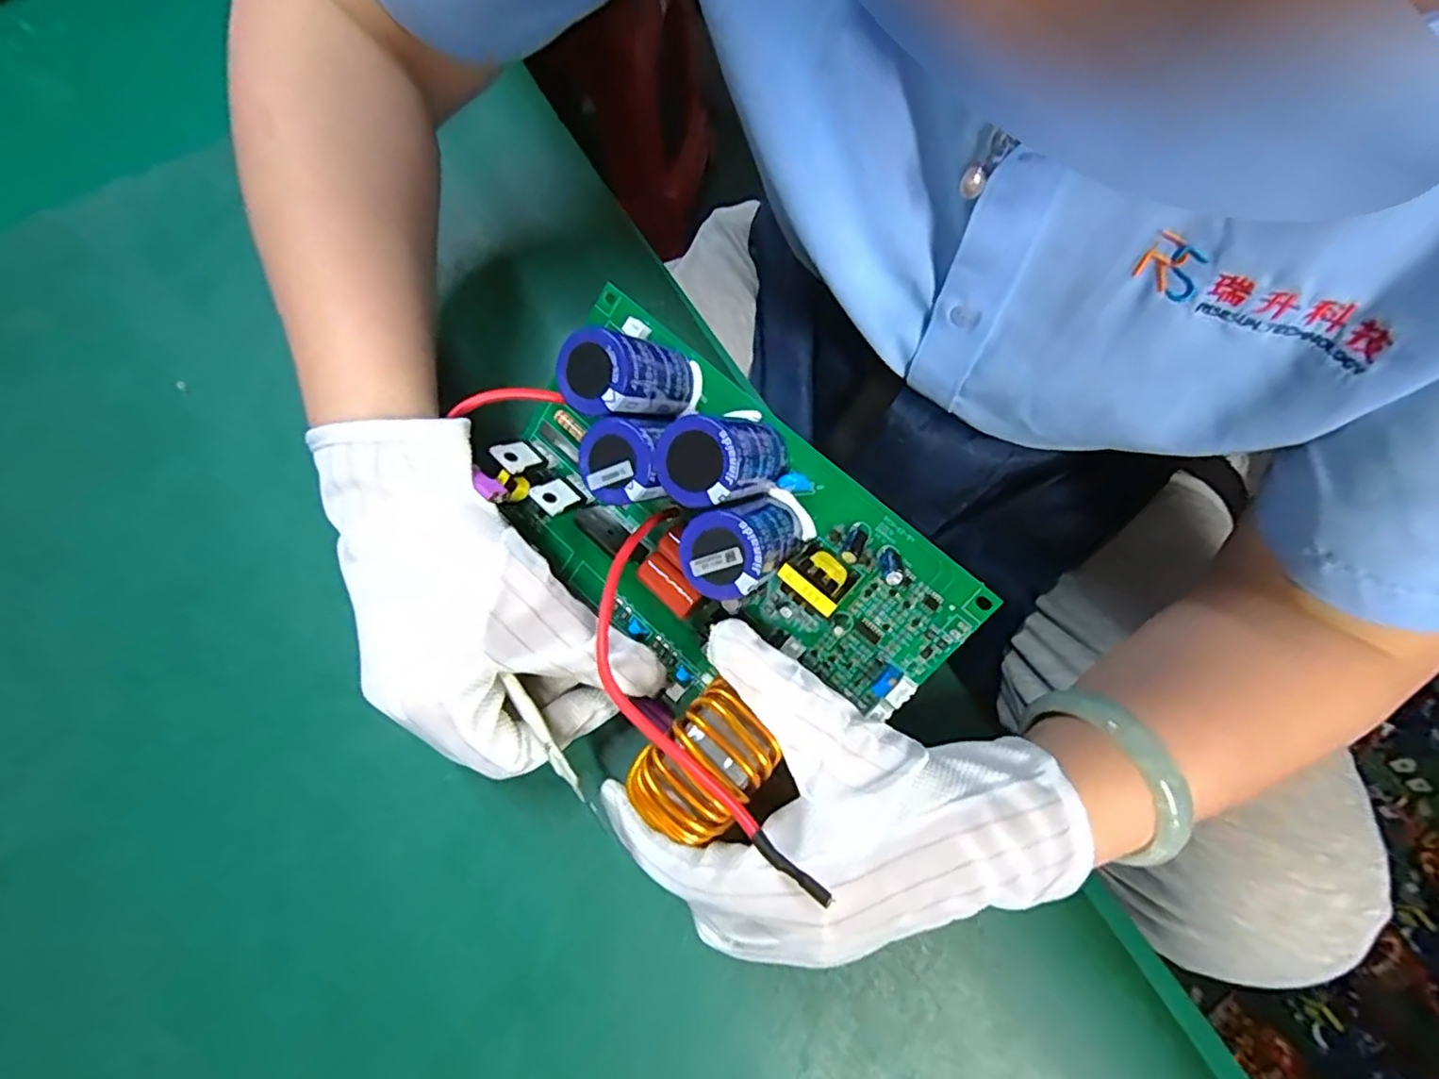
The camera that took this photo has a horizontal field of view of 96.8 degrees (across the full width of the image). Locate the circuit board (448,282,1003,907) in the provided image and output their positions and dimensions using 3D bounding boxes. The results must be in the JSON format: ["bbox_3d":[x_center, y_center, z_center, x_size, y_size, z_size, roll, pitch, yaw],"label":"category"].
[{"bbox_3d":[-0.026,0.016,0.242,0.194,0.078,0.150,42,108,10],"label":"circuit board"}]

